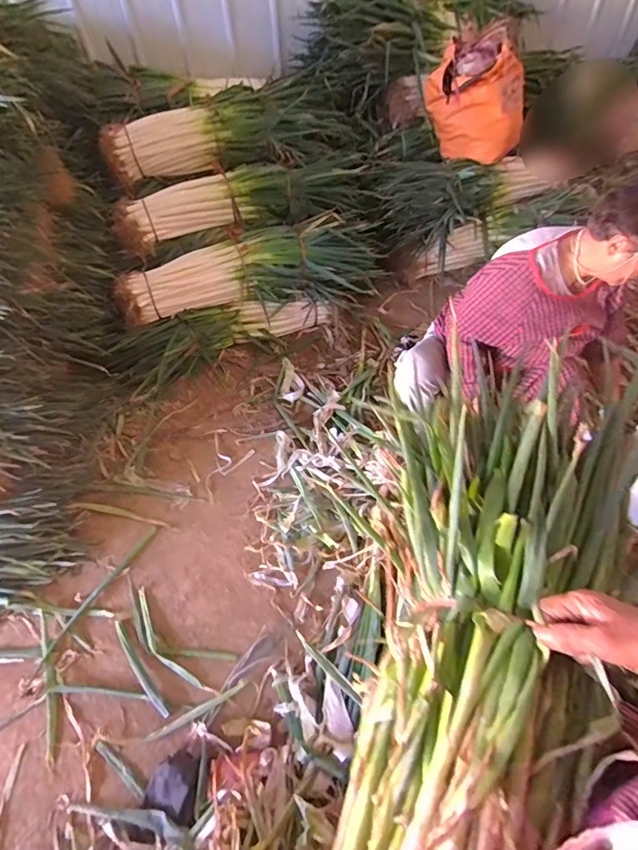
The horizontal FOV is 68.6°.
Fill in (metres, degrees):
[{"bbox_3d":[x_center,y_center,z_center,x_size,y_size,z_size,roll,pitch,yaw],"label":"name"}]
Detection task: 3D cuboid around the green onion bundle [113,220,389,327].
[{"bbox_3d":[-0.242,-0.607,1.822,1.068,0.260,0.252,-13,51,-8],"label":"green onion bundle"}]

